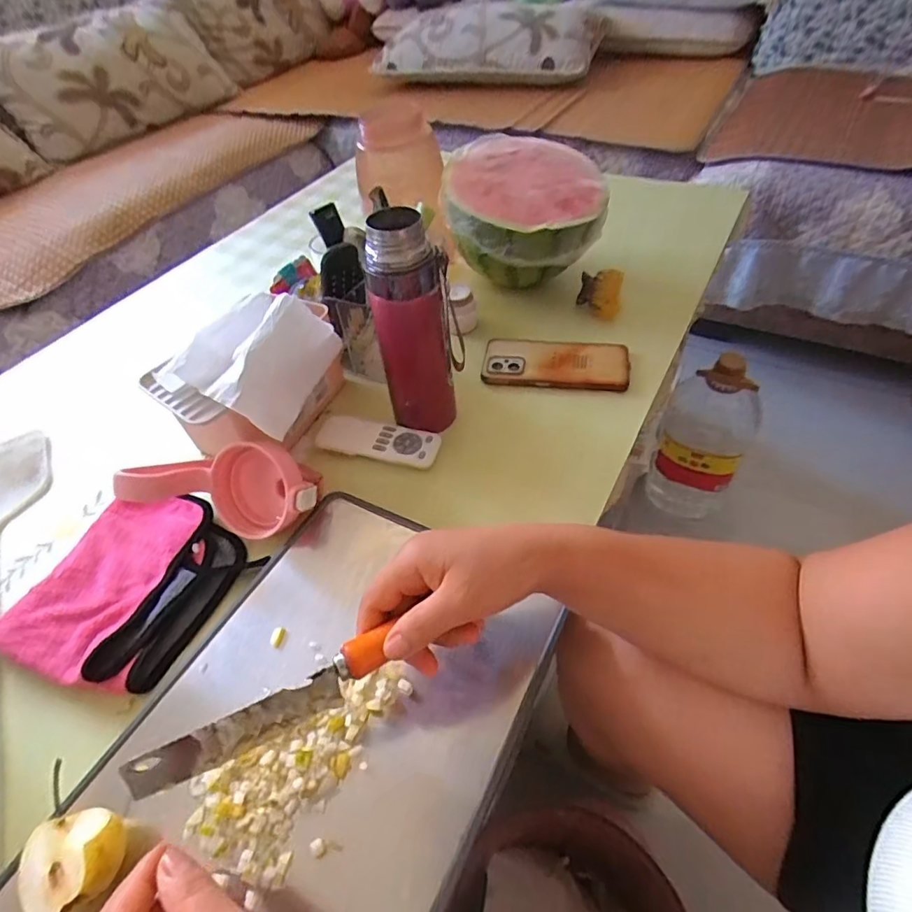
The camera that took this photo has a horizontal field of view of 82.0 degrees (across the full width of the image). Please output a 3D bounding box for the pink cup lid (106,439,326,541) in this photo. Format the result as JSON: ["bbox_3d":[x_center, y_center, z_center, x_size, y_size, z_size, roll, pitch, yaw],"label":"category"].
[{"bbox_3d":[-0.201,0.028,0.468,0.154,0.071,0.061,0,49,5],"label":"pink cup lid"}]

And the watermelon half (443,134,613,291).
[{"bbox_3d":[0.088,-0.304,0.669,0.188,0.133,0.170,3,49,8],"label":"watermelon half"}]

